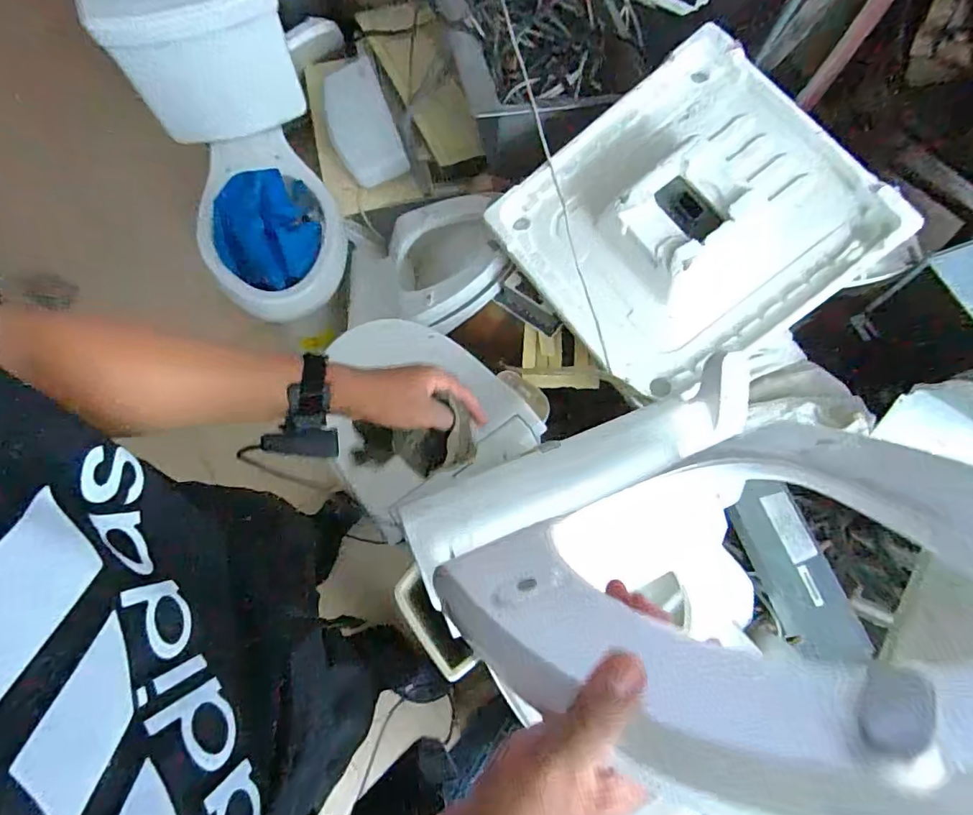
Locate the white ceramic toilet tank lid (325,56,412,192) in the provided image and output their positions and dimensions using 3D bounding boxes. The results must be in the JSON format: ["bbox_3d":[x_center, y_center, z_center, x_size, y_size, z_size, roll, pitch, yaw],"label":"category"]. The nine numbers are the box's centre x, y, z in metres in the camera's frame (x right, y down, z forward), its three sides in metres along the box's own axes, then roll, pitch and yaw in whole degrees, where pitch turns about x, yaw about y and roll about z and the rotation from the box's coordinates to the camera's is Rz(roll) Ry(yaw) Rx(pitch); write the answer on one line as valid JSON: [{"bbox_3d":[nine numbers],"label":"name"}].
[{"bbox_3d":[-0.375,-0.841,1.545,0.196,0.033,0.368,-22,91,23],"label":"white ceramic toilet tank lid"}]

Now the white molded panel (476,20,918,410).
[{"bbox_3d":[0.399,-0.391,1.055,0.617,0.125,0.580,-38,77,8],"label":"white molded panel"}]

